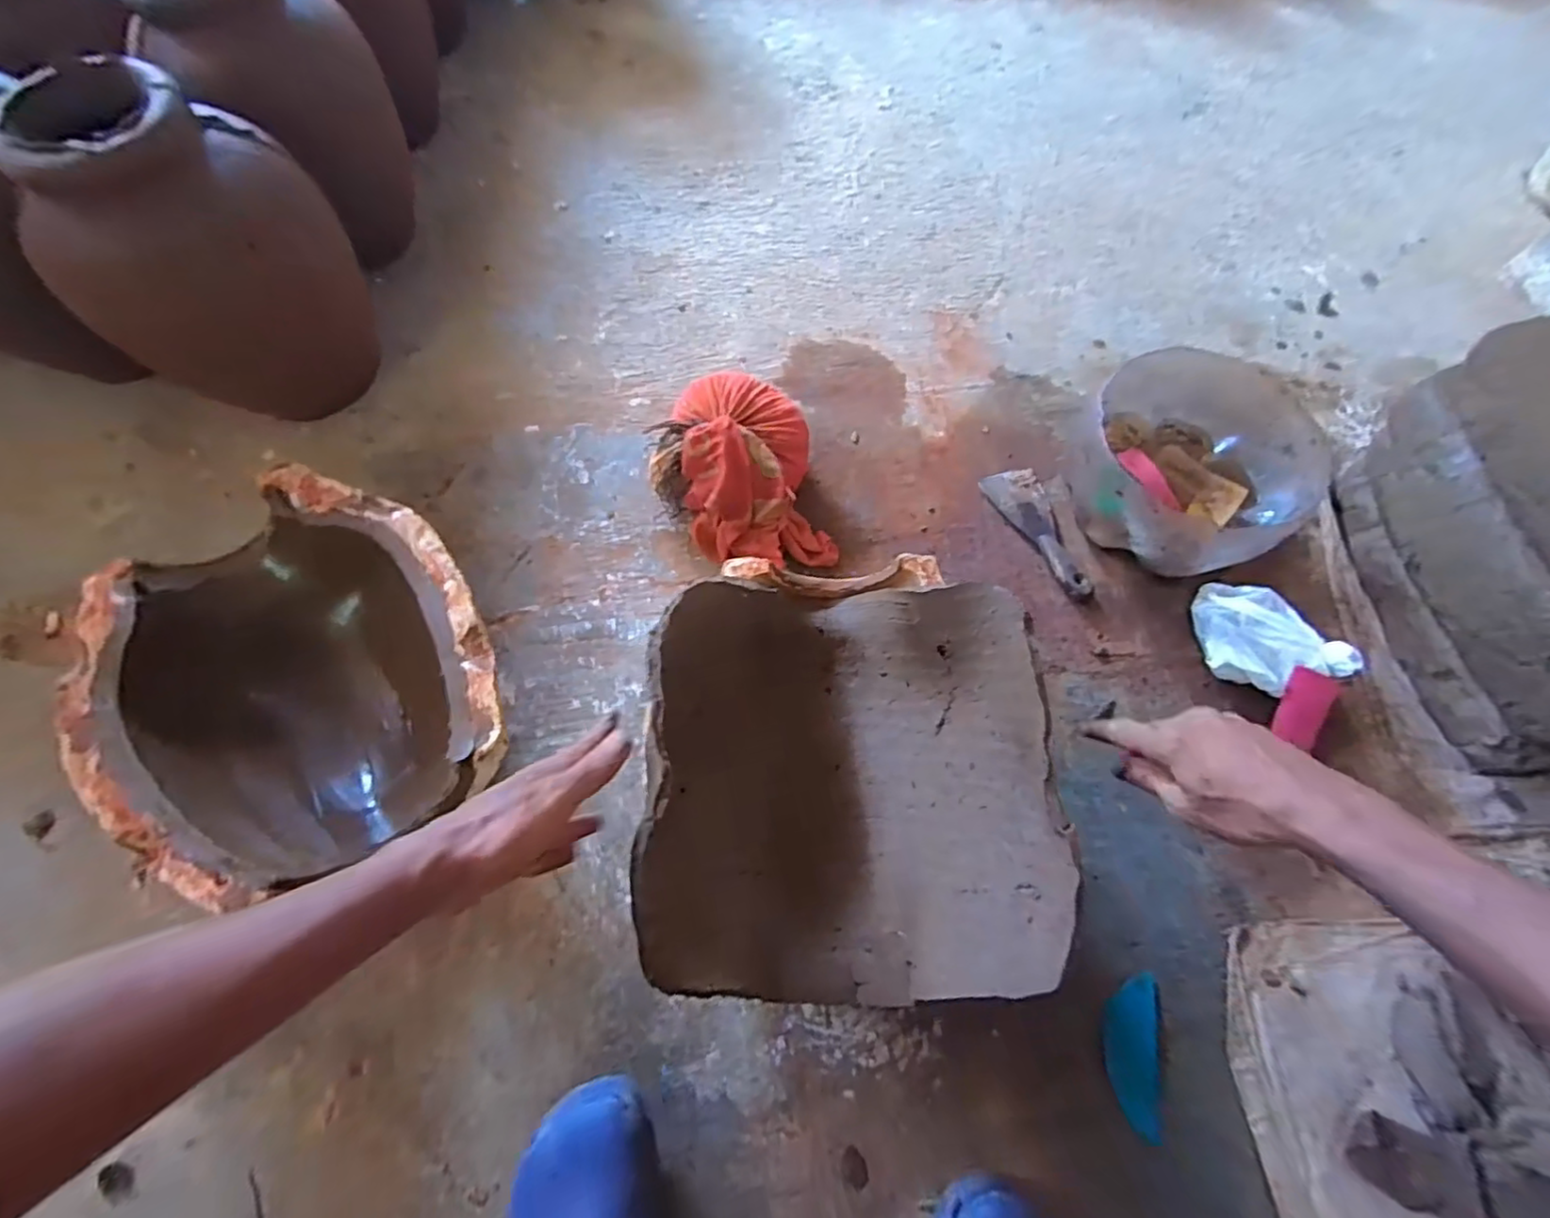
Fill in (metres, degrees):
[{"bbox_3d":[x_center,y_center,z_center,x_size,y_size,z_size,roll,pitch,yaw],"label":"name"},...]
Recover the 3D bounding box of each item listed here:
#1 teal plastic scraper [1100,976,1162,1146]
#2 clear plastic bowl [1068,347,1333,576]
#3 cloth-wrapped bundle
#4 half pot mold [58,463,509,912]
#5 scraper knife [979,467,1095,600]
[{"bbox_3d":[0.305,0.377,0.561,0.045,0.013,0.118,11,66,3],"label":"teal plastic scraper"},{"bbox_3d":[0.460,-0.156,0.746,0.232,0.129,0.249,1,66,-2],"label":"clear plastic bowl"},{"bbox_3d":[-0.041,-0.151,0.730,0.173,0.119,0.214,-14,68,-8],"label":"cloth-wrapped bundle"},{"bbox_3d":[-0.405,0.072,0.601,0.288,0.148,0.313,-37,73,-16],"label":"half pot mold"},{"bbox_3d":[0.319,-0.094,0.769,0.068,0.029,0.181,-21,69,-11],"label":"scraper knife"}]

